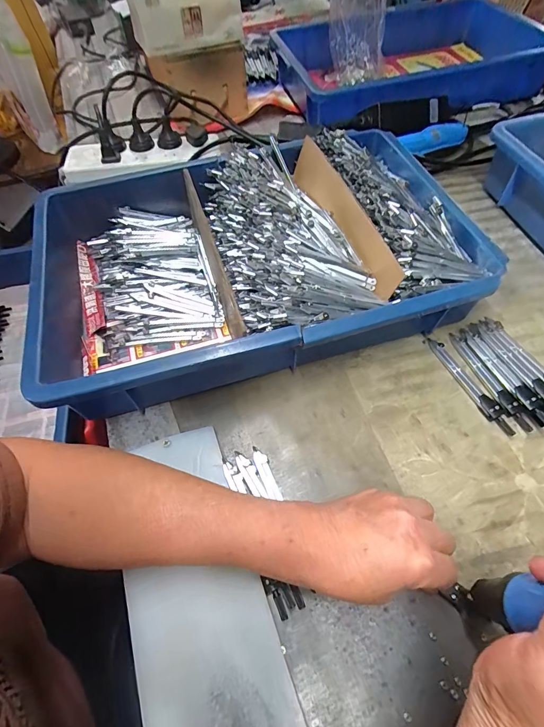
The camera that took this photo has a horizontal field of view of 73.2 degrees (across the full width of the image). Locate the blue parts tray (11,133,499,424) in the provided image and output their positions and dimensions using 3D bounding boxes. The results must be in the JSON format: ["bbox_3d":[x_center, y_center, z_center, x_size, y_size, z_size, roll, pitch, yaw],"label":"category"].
[{"bbox_3d":[-0.022,-0.121,0.403,0.436,0.098,0.301,-16,58,-9],"label":"blue parts tray"}]

